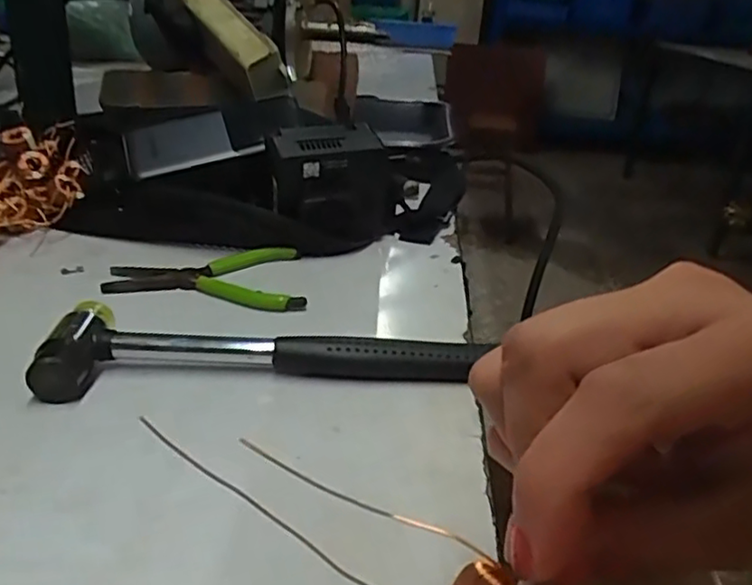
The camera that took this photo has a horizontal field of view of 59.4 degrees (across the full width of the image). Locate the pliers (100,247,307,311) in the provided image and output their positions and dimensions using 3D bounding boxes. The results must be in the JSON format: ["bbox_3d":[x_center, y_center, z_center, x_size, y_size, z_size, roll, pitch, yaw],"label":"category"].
[{"bbox_3d":[-0.105,-0.010,0.407,0.115,0.007,0.079,-1,26,-11],"label":"pliers"}]

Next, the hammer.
[{"bbox_3d":[-0.053,0.026,0.322,0.200,0.024,0.058,-1,26,-10],"label":"hammer"}]

